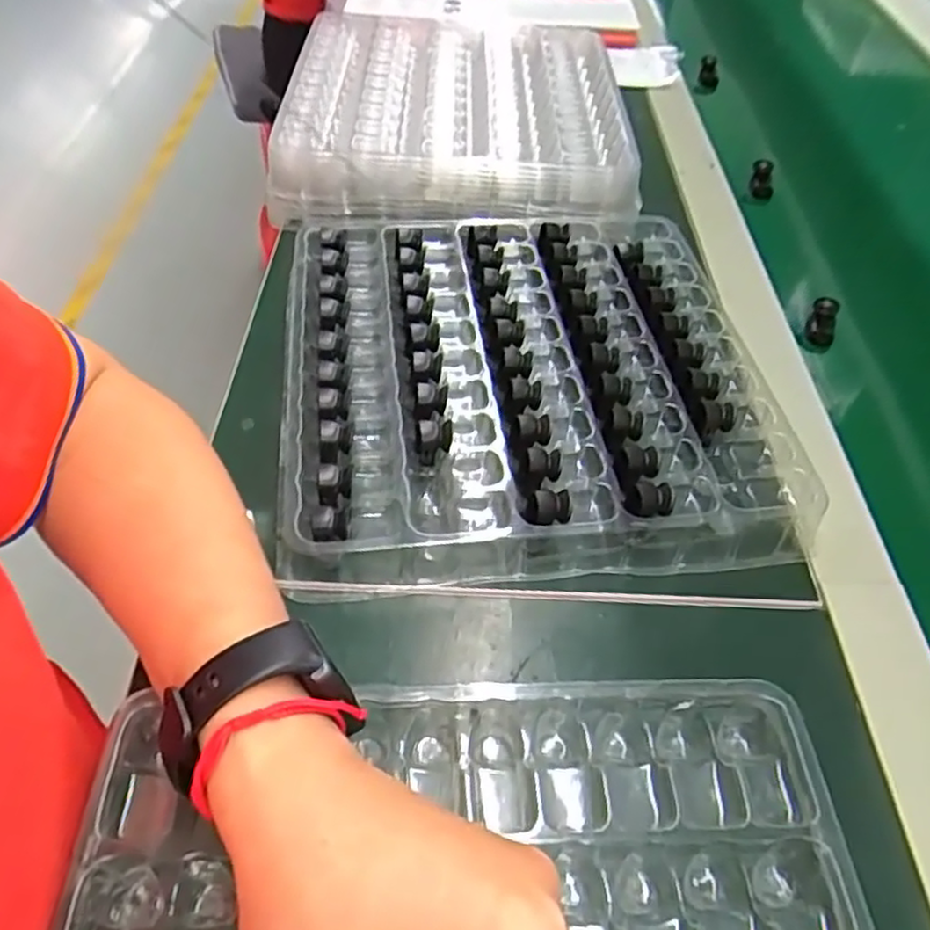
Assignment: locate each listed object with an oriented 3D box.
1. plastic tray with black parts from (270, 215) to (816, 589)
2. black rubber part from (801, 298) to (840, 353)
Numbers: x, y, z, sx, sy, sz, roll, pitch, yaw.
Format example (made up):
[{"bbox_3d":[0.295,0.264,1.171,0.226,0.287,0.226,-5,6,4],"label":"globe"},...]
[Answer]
[{"bbox_3d":[0.031,-0.055,0.387,0.256,0.030,0.245,-3,51,-7],"label":"plastic tray with black parts"},{"bbox_3d":[0.231,-0.091,0.452,0.016,0.034,0.014,9,13,4],"label":"black rubber part"}]

